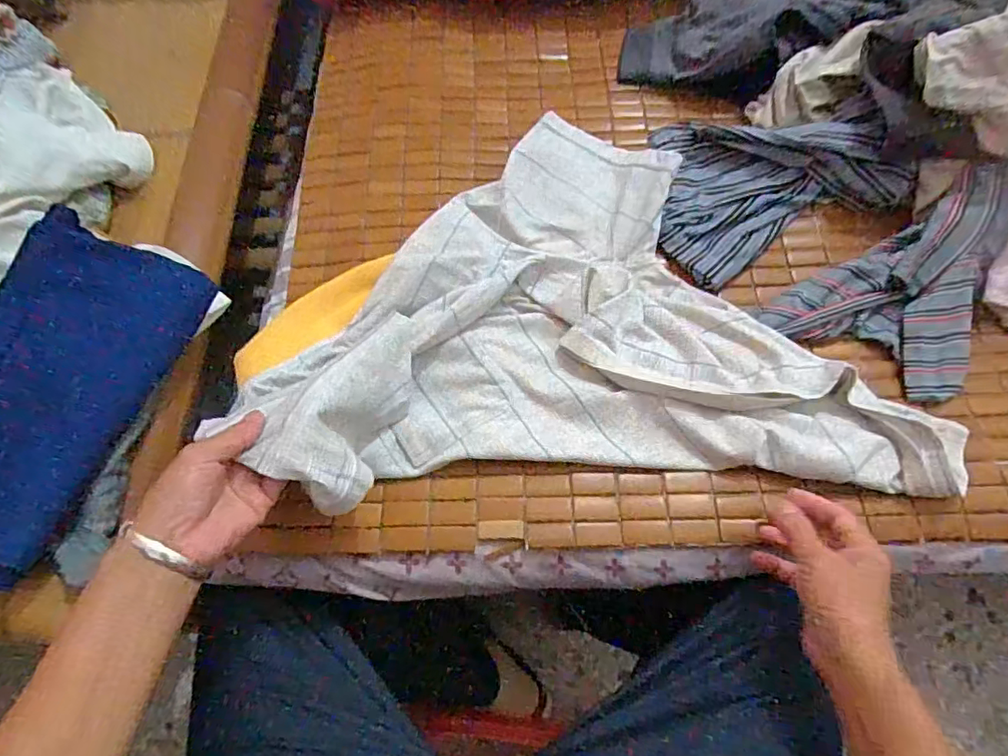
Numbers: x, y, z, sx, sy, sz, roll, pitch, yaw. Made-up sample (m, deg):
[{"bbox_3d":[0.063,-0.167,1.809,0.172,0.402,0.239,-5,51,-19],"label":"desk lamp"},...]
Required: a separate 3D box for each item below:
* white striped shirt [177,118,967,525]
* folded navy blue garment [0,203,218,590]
[{"bbox_3d":[0.073,-0.106,0.520,0.545,0.124,0.418,-3,67,2],"label":"white striped shirt"},{"bbox_3d":[-0.425,0.016,0.513,0.190,0.039,0.328,19,69,11],"label":"folded navy blue garment"}]

